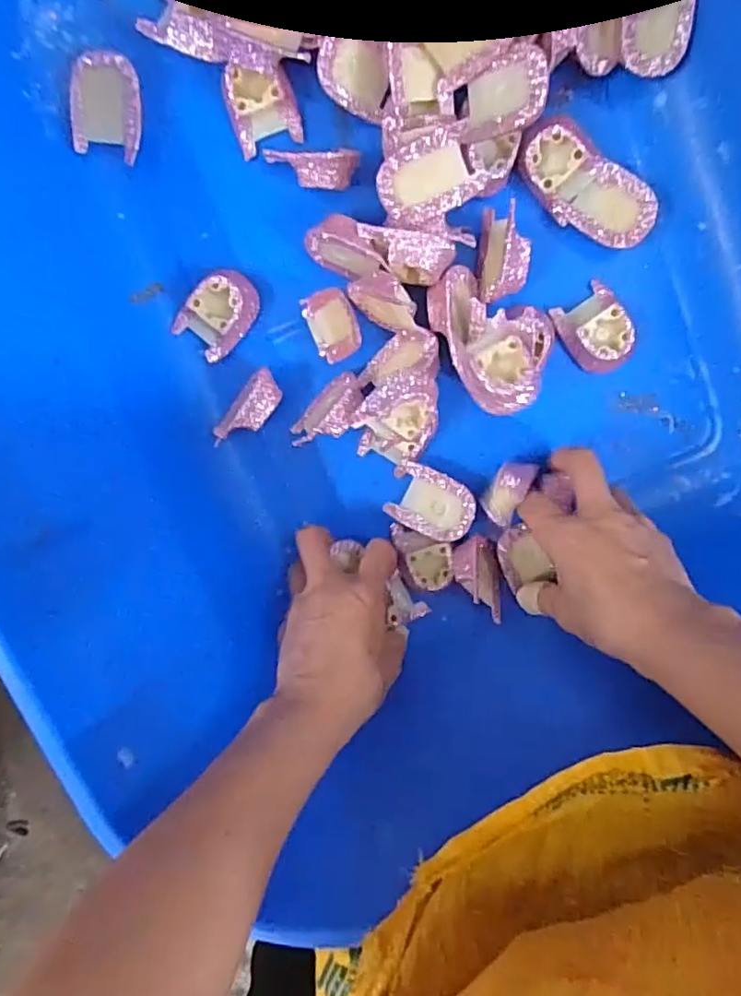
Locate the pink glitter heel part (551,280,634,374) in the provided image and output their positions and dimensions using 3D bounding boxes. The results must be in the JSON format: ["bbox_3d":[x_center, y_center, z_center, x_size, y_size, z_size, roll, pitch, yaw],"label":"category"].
[{"bbox_3d":[0.145,-0.106,0.388,0.037,0.023,0.052,-30,97,6],"label":"pink glitter heel part"}]

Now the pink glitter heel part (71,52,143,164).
[{"bbox_3d":[-0.157,-0.233,0.362,0.040,0.013,0.055,5,99,1],"label":"pink glitter heel part"}]

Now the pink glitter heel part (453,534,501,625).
[{"bbox_3d":[0.071,0.054,0.398,0.029,0.028,0.055,-5,99,2],"label":"pink glitter heel part"}]

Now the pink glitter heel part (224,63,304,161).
[{"bbox_3d":[-0.066,-0.235,0.362,0.038,0.024,0.045,-17,136,6],"label":"pink glitter heel part"}]

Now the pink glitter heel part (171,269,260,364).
[{"bbox_3d":[-0.097,-0.118,0.388,0.054,0.021,0.037,-44,95,7],"label":"pink glitter heel part"}]

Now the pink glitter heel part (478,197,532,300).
[{"bbox_3d":[0.082,-0.148,0.368,0.024,0.034,0.056,4,99,1],"label":"pink glitter heel part"}]

